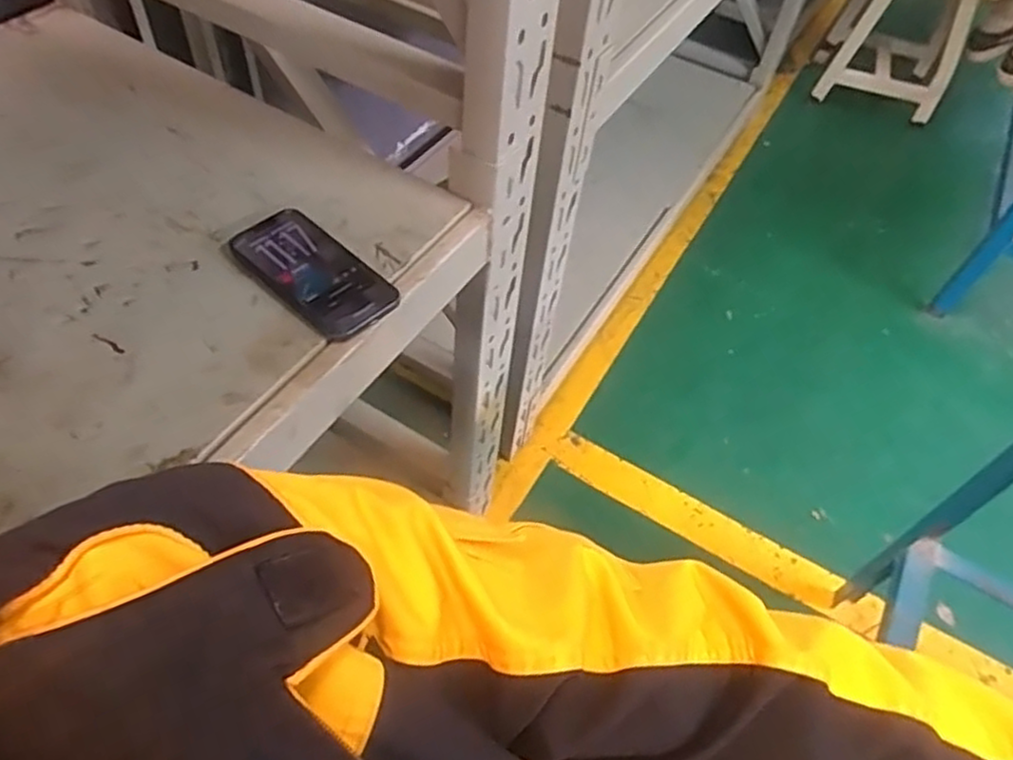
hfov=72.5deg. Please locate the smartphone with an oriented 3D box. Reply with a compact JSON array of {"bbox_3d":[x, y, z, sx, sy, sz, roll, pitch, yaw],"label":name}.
[{"bbox_3d":[-0.157,-0.091,0.569,0.148,0.013,0.072,38,59,22],"label":"smartphone"}]

